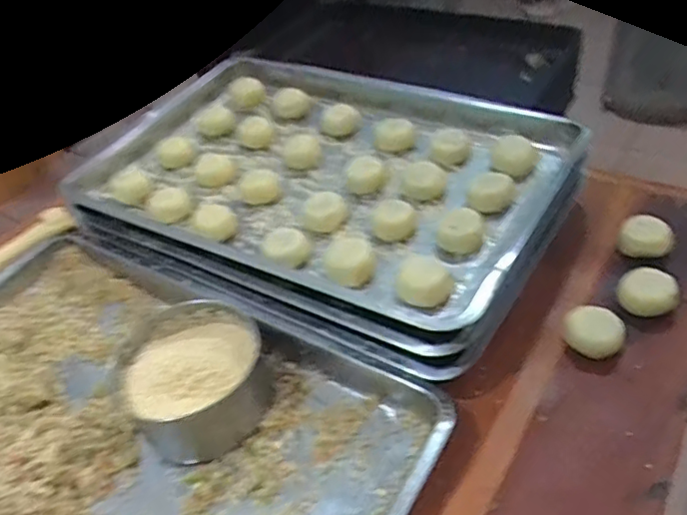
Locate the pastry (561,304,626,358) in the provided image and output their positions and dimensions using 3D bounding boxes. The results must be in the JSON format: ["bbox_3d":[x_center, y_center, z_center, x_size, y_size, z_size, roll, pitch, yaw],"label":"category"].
[{"bbox_3d":[0.253,0.074,0.590,0.057,0.029,0.048,18,49,24],"label":"pastry"}]

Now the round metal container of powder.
[{"bbox_3d":[-0.150,0.116,0.582,0.136,0.072,0.147,-4,44,4],"label":"round metal container of powder"}]

